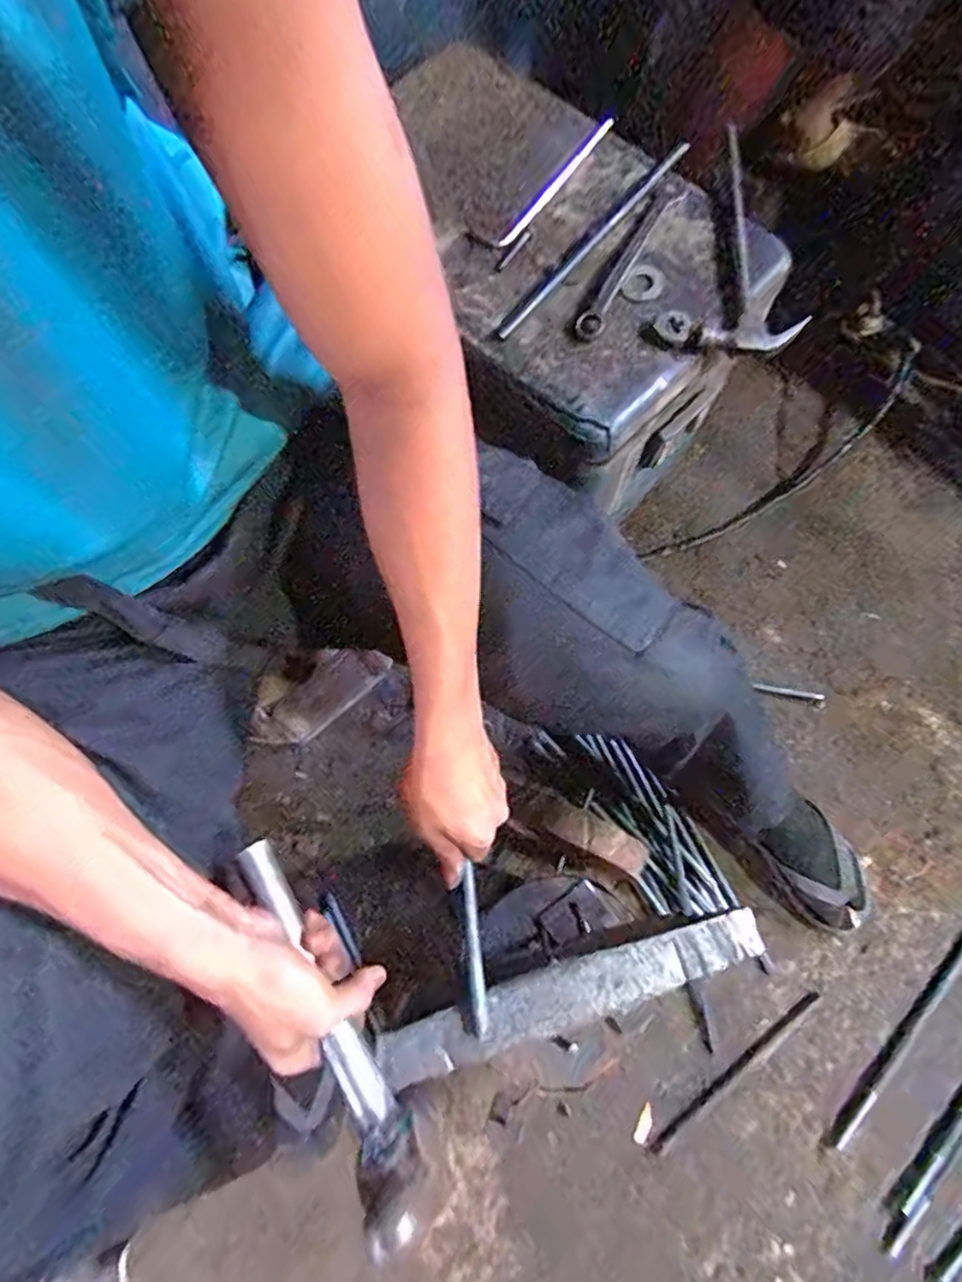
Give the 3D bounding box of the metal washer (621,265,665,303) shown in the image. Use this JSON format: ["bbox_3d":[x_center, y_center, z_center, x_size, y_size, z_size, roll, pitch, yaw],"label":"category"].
[{"bbox_3d":[0.169,-0.368,0.645,0.041,0.004,0.048,32,79,20],"label":"metal washer"}]

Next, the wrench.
[{"bbox_3d":[0.152,-0.387,0.641,0.025,0.015,0.212,29,75,6],"label":"wrench"}]

